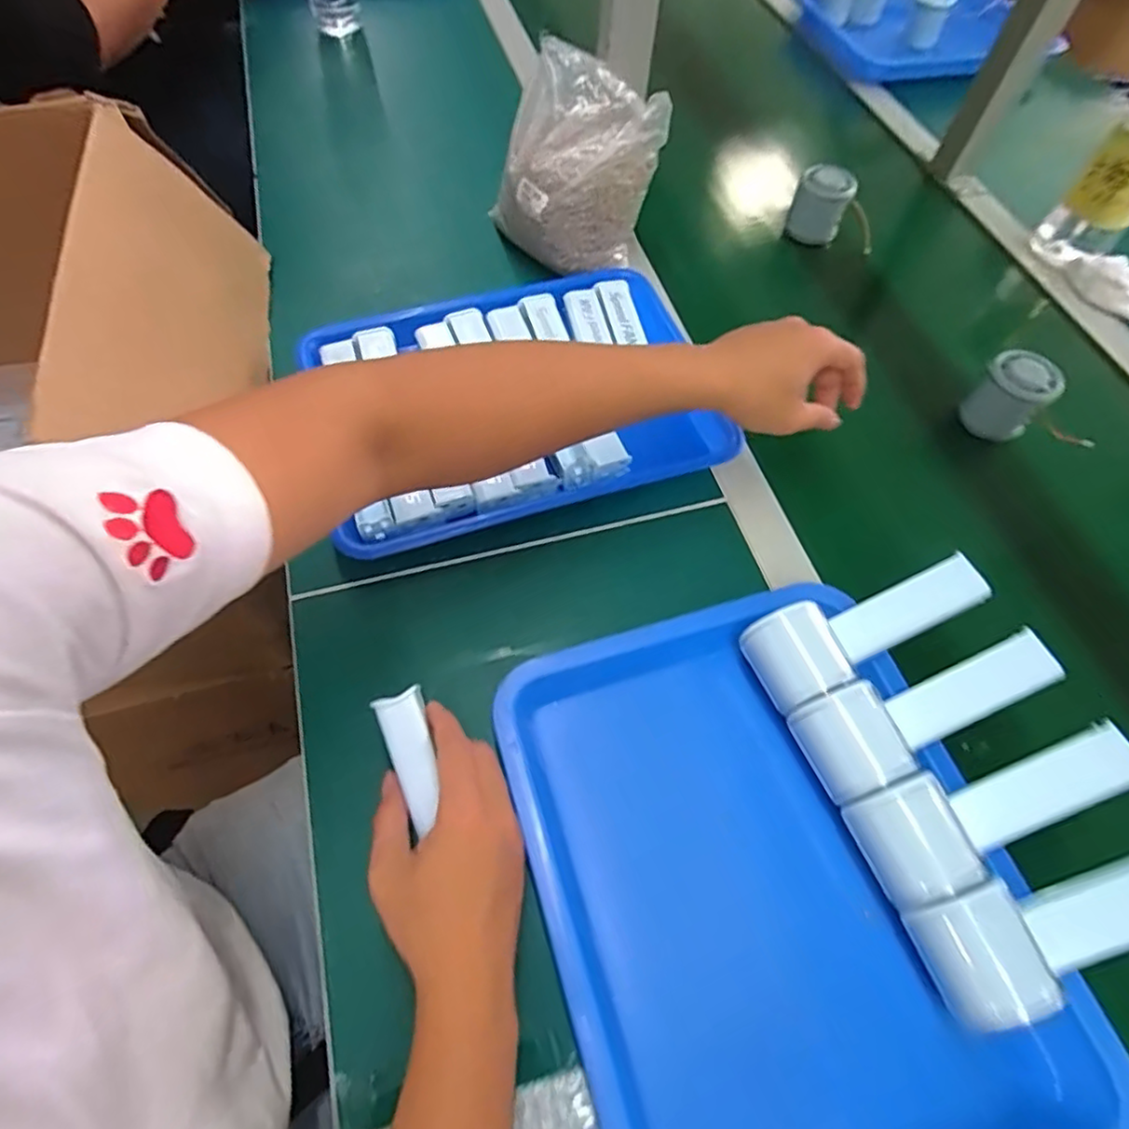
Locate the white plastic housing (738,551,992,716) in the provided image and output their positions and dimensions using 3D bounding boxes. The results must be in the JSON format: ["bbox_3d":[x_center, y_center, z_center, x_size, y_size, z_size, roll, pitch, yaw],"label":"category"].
[{"bbox_3d":[0.191,0.037,0.421,0.142,0.053,0.058,-24,64,-16],"label":"white plastic housing"}]

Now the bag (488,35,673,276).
[{"bbox_3d":[0.003,-0.378,0.610,0.132,0.129,0.143,-19,63,-14],"label":"bag"}]

